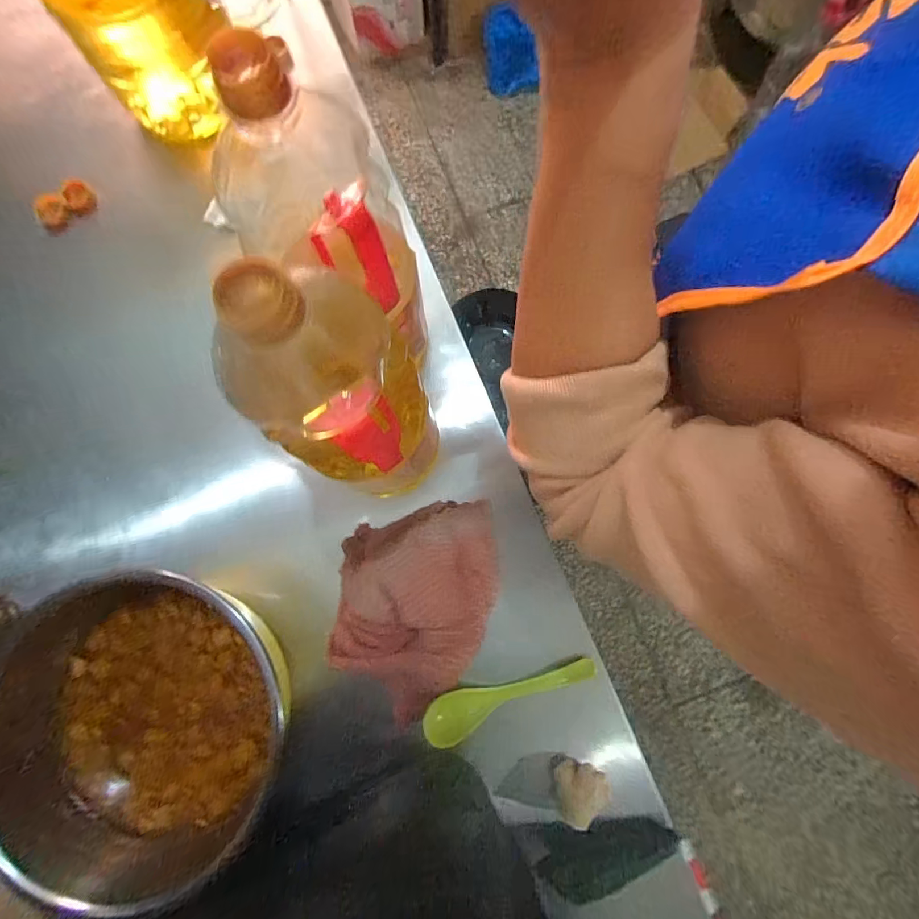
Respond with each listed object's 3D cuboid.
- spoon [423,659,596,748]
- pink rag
[{"bbox_3d":[0.046,0.214,0.402,0.159,0.024,0.034,-20,81,-2],"label":"spoon"},{"bbox_3d":[-0.042,0.133,0.413,0.144,0.030,0.190,7,81,2],"label":"pink rag"}]

